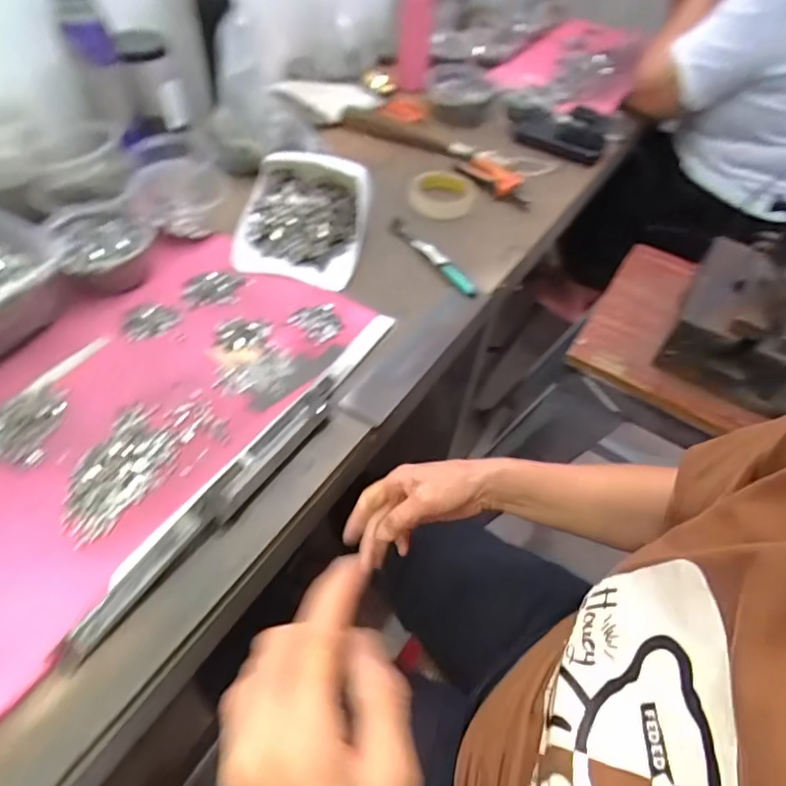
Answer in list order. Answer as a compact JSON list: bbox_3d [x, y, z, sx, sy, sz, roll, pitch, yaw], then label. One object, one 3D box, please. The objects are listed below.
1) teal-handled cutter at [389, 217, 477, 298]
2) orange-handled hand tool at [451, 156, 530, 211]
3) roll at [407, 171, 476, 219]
[{"bbox_3d":[0.053,-0.184,0.662,0.022,0.014,0.173,-28,60,-24],"label":"teal-handled cutter"},{"bbox_3d":[0.171,-0.344,0.802,0.129,0.020,0.077,33,56,20],"label":"orange-handled hand tool"},{"bbox_3d":[0.075,-0.305,0.754,0.094,0.019,0.102,12,52,3],"label":"roll"}]

